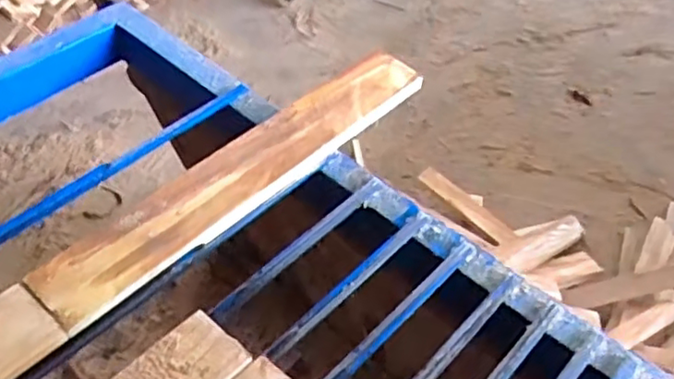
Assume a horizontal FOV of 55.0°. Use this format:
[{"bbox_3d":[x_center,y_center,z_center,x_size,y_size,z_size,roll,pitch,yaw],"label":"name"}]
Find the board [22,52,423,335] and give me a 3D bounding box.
[{"bbox_3d":[-0.085,-0.027,0.672,0.080,0.028,0.470,37,57,24],"label":"board"}]

